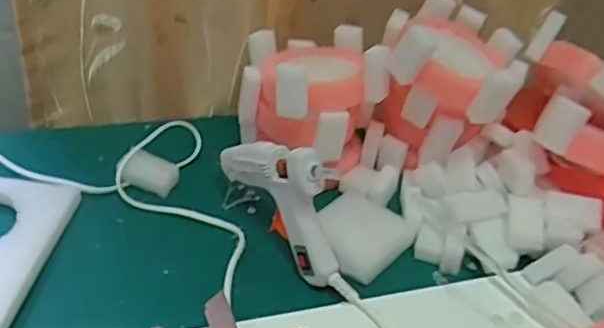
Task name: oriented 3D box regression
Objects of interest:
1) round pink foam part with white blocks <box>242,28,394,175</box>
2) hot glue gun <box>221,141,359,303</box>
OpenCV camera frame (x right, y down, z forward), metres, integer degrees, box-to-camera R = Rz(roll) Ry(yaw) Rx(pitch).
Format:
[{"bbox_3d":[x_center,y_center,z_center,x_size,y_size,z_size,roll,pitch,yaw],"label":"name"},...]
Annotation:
[{"bbox_3d":[0.007,-0.067,0.585,0.123,0.115,0.124,4,37,-3],"label":"round pink foam part with white blocks"},{"bbox_3d":[-0.009,0.028,0.494,0.023,0.101,0.151,-23,45,-33],"label":"hot glue gun"}]

